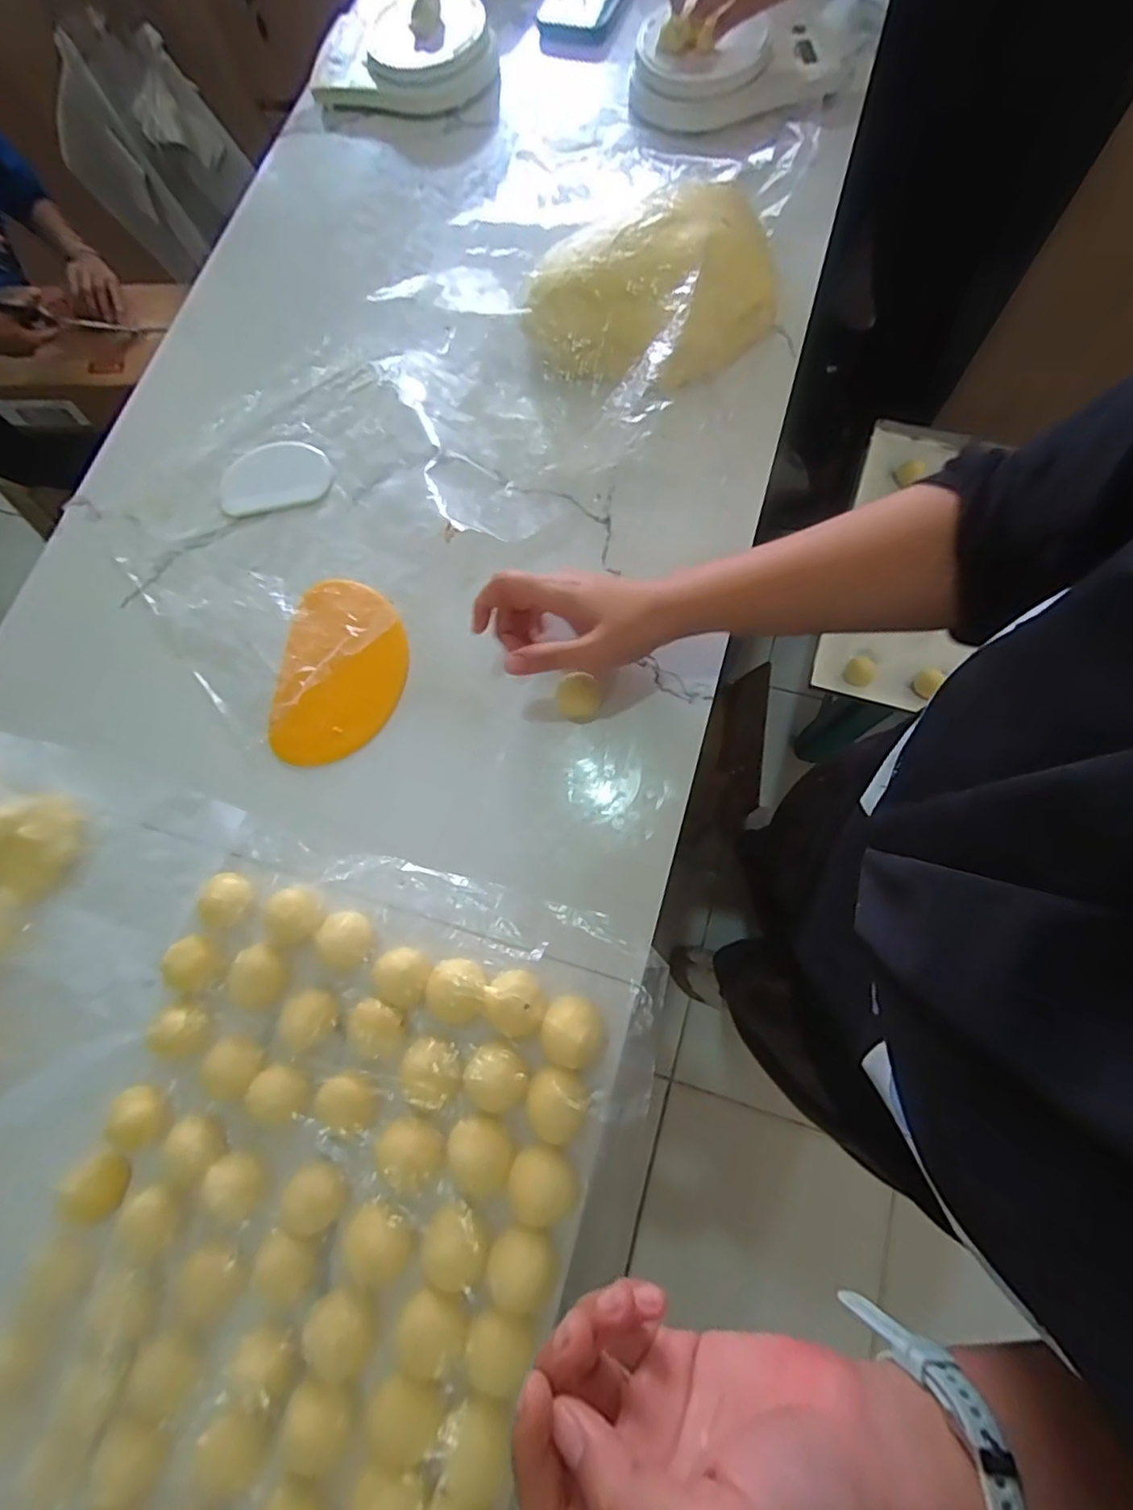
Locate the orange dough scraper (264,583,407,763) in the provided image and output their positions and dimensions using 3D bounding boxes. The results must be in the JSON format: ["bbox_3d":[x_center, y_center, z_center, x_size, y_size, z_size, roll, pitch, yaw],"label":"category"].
[{"bbox_3d":[-0.175,-0.066,0.469,0.101,0.011,0.148,6,78,8],"label":"orange dough scraper"}]

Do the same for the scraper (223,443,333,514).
[{"bbox_3d":[-0.257,-0.249,0.535,0.098,0.004,0.069,-8,74,3],"label":"scraper"}]

